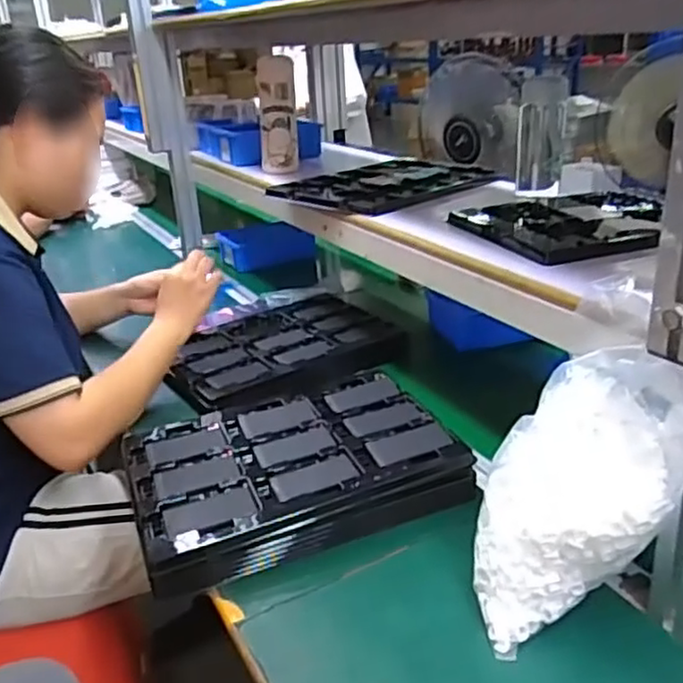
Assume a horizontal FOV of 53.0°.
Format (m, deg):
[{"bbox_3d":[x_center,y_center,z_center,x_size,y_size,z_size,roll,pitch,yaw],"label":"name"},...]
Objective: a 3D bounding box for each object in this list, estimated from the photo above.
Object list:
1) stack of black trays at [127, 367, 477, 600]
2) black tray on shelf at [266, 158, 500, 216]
[{"bbox_3d":[-0.052,0.136,0.739,0.327,0.059,0.243,-11,25,-19],"label":"stack of black trays"},{"bbox_3d":[0.071,-0.247,1.061,0.225,0.020,0.313,19,32,40],"label":"black tray on shelf"}]

